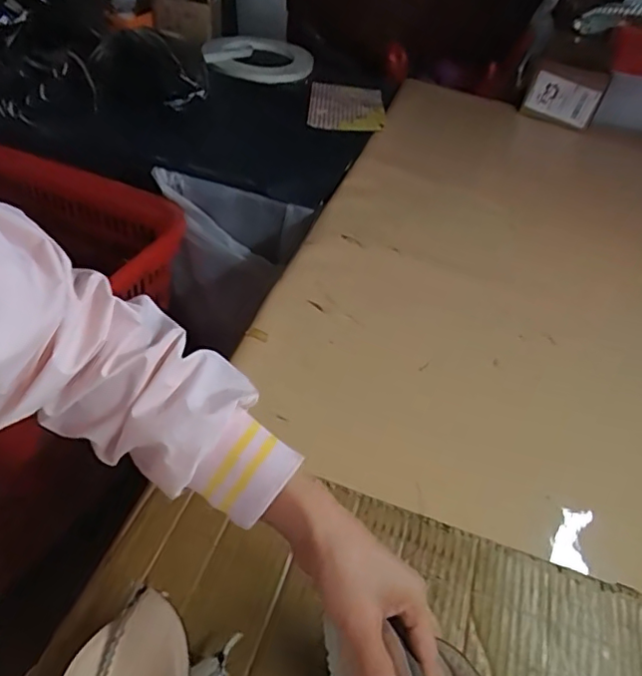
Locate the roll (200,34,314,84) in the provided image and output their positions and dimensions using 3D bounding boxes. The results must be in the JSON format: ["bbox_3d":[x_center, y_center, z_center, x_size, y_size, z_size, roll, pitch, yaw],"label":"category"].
[{"bbox_3d":[-0.147,-0.653,1.322,0.246,0.043,0.256,2,45,-8],"label":"roll"}]

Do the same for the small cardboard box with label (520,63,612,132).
[{"bbox_3d":[0.502,-0.510,1.196,0.046,0.112,0.158,-31,57,-34],"label":"small cardboard box with label"}]

